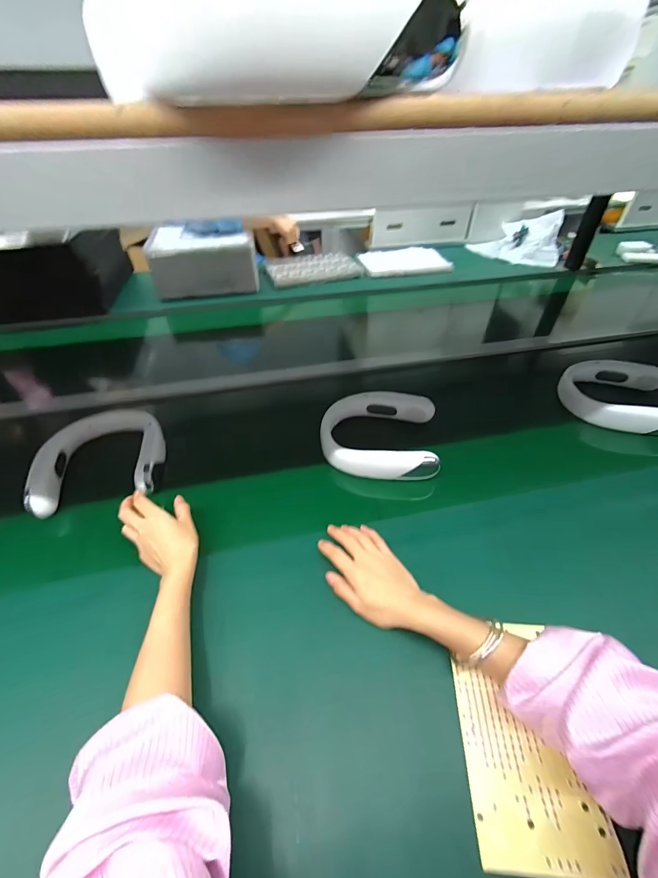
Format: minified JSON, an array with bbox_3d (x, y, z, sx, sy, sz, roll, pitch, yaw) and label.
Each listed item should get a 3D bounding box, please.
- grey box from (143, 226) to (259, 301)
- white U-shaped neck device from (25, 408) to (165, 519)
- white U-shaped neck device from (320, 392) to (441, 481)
[{"bbox_3d":[-0.404,-0.586,1.167,0.316,0.155,0.214,-9,44,-9],"label":"grey box"},{"bbox_3d":[-0.386,0.023,0.606,0.191,0.046,0.208,-12,45,-12],"label":"white U-shaped neck device"},{"bbox_3d":[0.090,-0.008,0.635,0.204,0.058,0.186,7,44,9],"label":"white U-shaped neck device"}]

